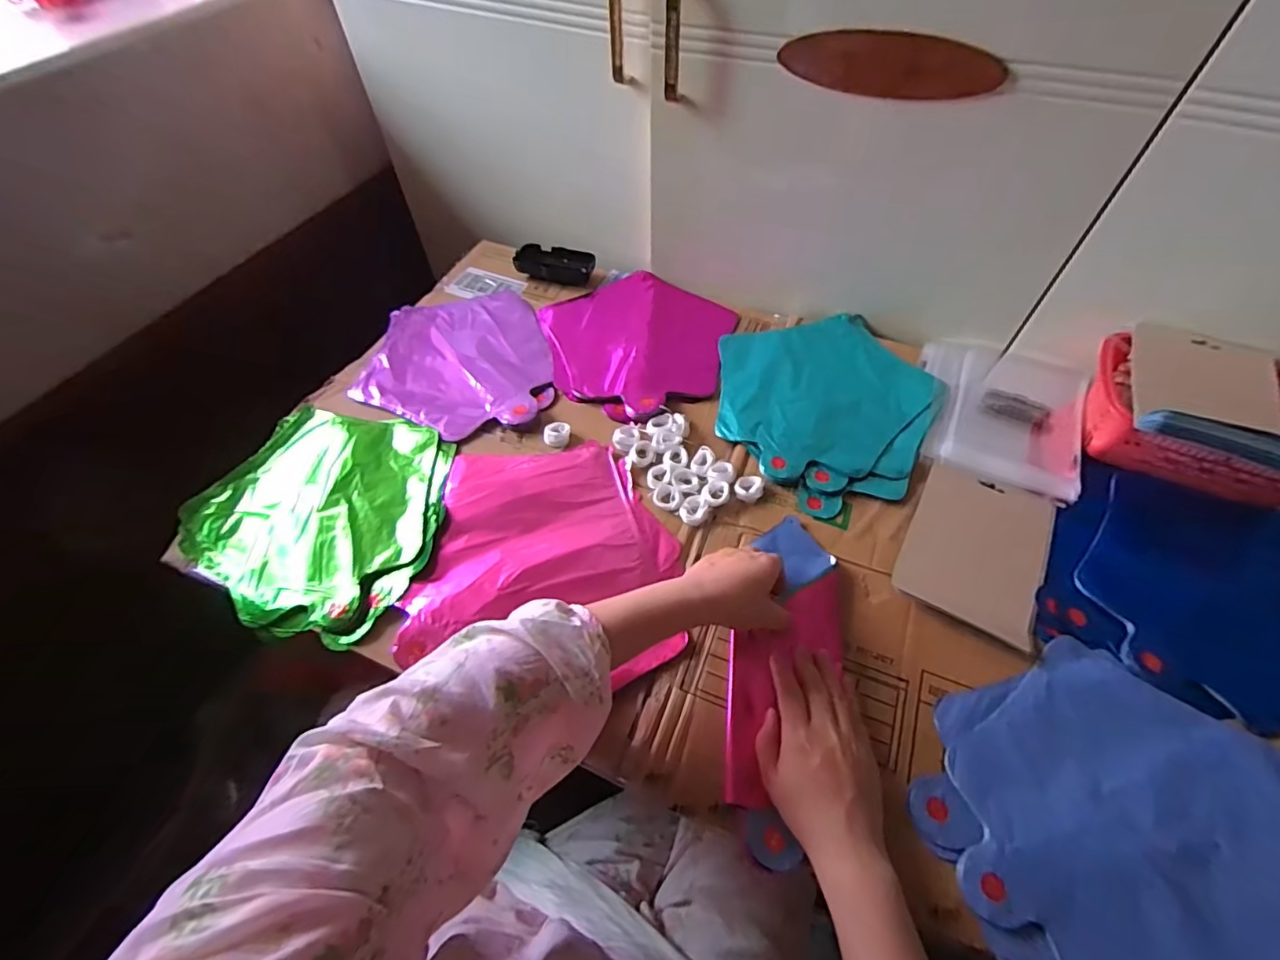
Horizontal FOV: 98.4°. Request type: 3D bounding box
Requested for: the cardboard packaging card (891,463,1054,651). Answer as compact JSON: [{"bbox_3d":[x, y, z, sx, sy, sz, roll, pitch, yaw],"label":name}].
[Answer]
[{"bbox_3d":[0.313,0.060,0.512,0.115,0.006,0.163,26,59,16],"label":"cardboard packaging card"}]

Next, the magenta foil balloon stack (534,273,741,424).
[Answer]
[{"bbox_3d":[-0.009,-0.177,0.677,0.233,0.022,0.236,24,58,15],"label":"magenta foil balloon stack"}]

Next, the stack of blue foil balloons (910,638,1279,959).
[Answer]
[{"bbox_3d":[0.341,0.243,0.391,0.253,0.017,0.228,23,58,14],"label":"stack of blue foil balloons"}]

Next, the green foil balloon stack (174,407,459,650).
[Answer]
[{"bbox_3d":[-0.300,0.027,0.539,0.236,0.024,0.226,20,57,12],"label":"green foil balloon stack"}]

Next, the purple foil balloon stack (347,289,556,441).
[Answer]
[{"bbox_3d":[-0.220,-0.145,0.662,0.219,0.017,0.235,-8,55,-6],"label":"purple foil balloon stack"}]

